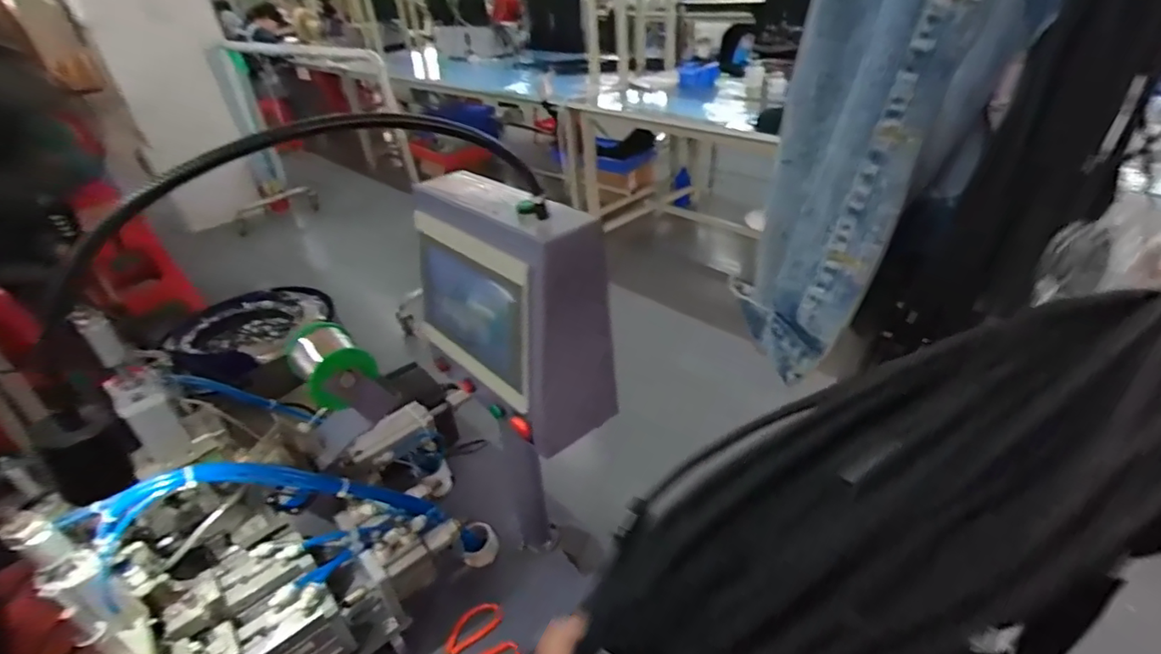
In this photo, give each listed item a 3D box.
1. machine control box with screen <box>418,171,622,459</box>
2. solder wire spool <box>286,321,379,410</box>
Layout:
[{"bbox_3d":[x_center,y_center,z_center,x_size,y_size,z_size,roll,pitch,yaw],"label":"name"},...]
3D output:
[{"bbox_3d":[-0.066,-0.013,0.555,0.097,0.221,0.177,-32,42,-33],"label":"machine control box with screen"},{"bbox_3d":[-0.265,0.041,0.600,0.072,0.066,0.078,-31,41,-33],"label":"solder wire spool"}]

